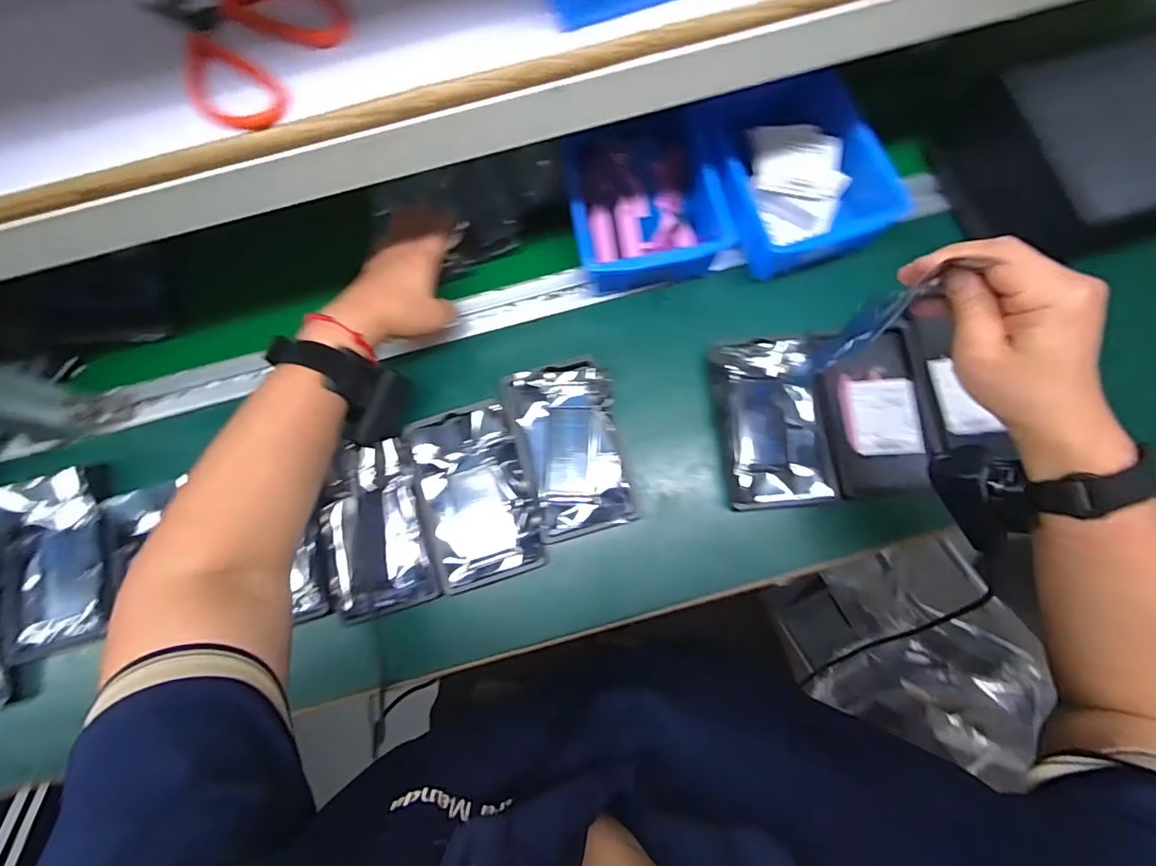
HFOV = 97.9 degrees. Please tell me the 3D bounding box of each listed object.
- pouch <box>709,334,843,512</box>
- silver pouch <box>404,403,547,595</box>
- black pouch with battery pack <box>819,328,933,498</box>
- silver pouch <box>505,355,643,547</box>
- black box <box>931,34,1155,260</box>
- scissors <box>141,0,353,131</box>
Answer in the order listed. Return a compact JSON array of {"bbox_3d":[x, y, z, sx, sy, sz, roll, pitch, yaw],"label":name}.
[{"bbox_3d":[0.183,-0.012,0.463,0.102,0.015,0.154,-5,77,2],"label":"pouch"},{"bbox_3d":[-0.093,0.056,0.458,0.097,0.008,0.155,-17,77,-1],"label":"silver pouch"},{"bbox_3d":[0.273,-0.020,0.469,0.092,0.024,0.146,-4,77,2],"label":"black pouch with battery pack"},{"bbox_3d":[-0.005,0.013,0.463,0.094,0.008,0.156,-15,76,-1],"label":"silver pouch"},{"bbox_3d":[0.475,-0.256,0.461,0.194,0.092,0.165,-20,78,-3],"label":"black box"},{"bbox_3d":[-0.204,-0.234,0.296,0.108,0.014,0.102,26,79,8],"label":"scissors"}]

